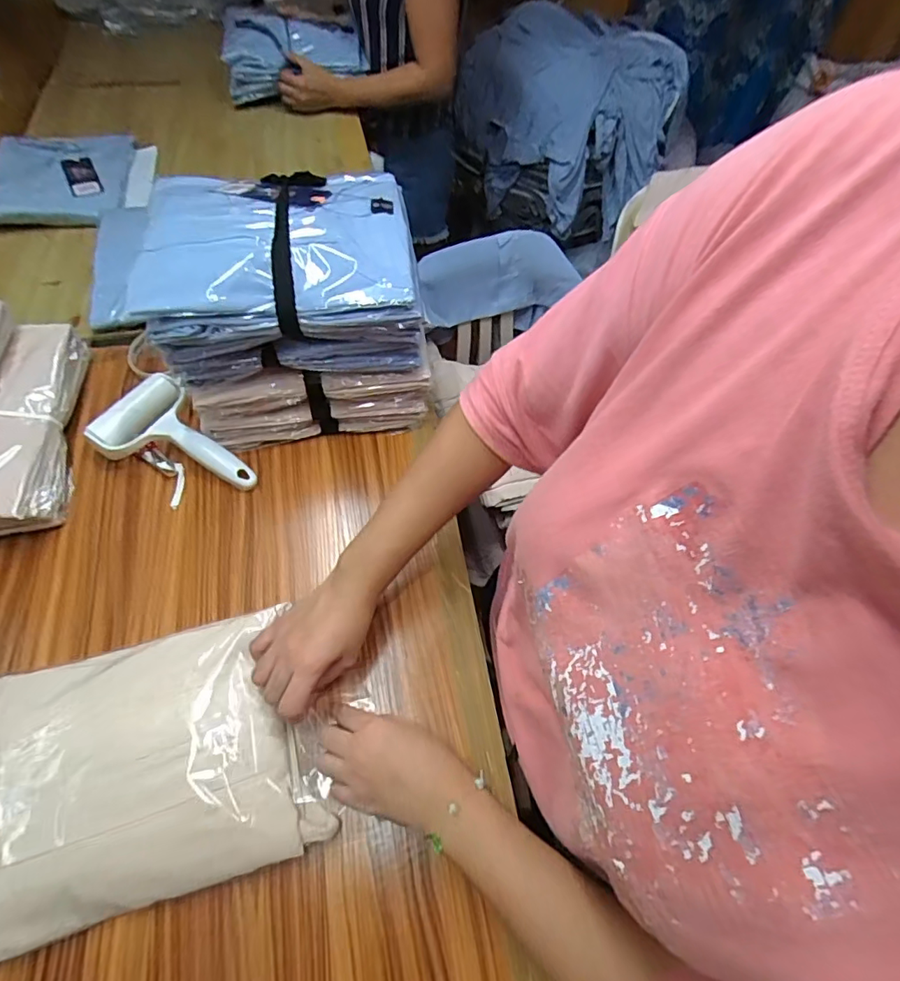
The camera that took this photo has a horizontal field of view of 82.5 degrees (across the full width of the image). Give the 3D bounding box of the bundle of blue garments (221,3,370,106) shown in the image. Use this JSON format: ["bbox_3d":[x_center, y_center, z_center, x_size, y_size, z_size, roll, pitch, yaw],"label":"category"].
[{"bbox_3d":[-0.300,-0.840,0.978,0.255,0.094,0.151,-15,61,-11],"label":"bundle of blue garments"}]

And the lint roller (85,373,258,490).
[{"bbox_3d":[-0.314,-0.044,0.580,0.180,0.048,0.108,39,65,19],"label":"lint roller"}]

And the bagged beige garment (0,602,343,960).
[{"bbox_3d":[-0.251,0.223,0.428,0.268,0.041,0.200,-14,61,-10],"label":"bagged beige garment"}]

